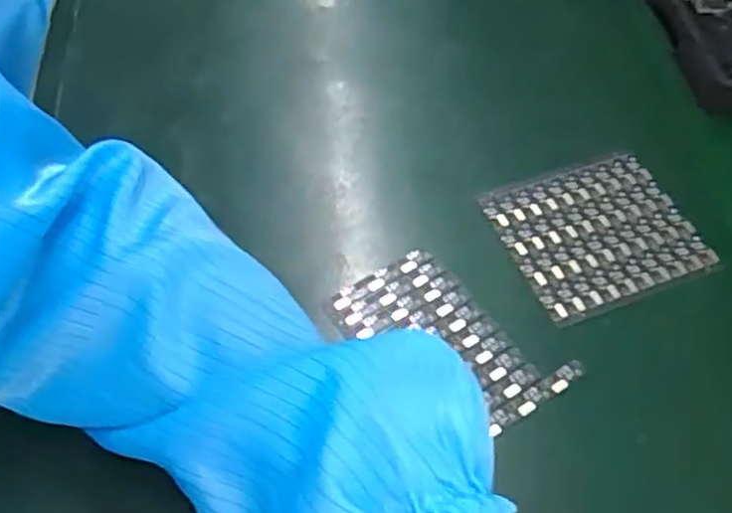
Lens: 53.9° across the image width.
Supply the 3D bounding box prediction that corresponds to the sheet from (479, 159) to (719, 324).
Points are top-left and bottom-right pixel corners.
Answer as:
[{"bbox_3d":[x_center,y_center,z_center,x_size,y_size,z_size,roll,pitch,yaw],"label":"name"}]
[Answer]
[{"bbox_3d":[0.122,-0.013,0.376,0.095,0.004,0.084,-17,58,-15],"label":"sheet"}]

